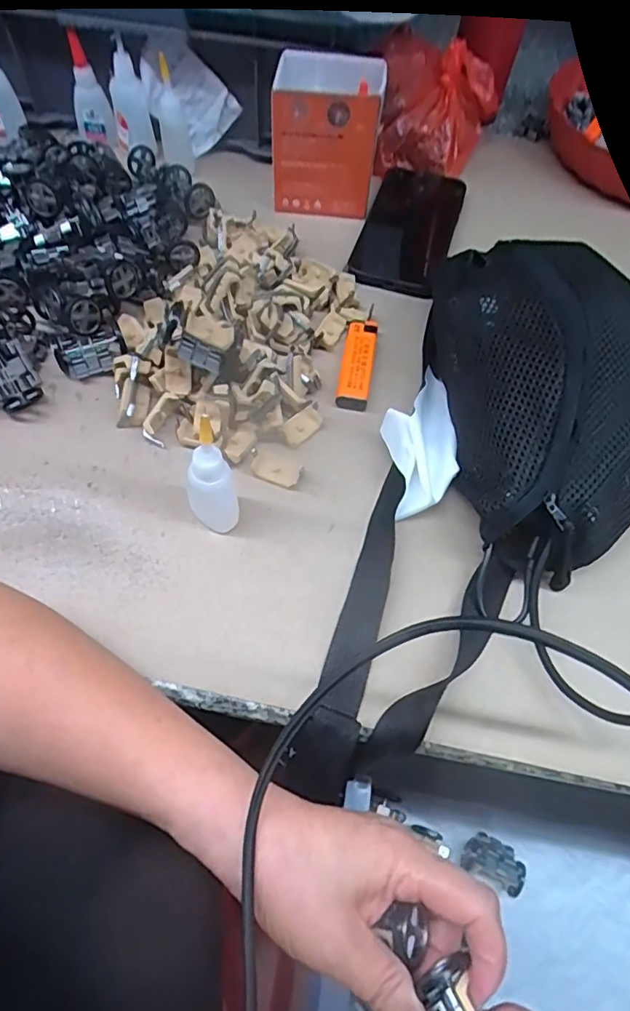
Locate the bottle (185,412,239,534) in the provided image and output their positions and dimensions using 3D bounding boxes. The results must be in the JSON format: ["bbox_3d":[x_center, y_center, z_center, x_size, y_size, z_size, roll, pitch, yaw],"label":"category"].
[{"bbox_3d":[-0.058,-0.011,0.309,0.024,0.084,0.021,39,66,16],"label":"bottle"}]

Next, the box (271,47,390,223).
[{"bbox_3d":[0.009,-0.326,0.481,0.091,0.091,0.072,7,61,0],"label":"box"}]

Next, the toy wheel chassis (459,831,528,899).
[{"bbox_3d":[0.158,0.311,0.472,0.056,0.025,0.038,30,63,13],"label":"toy wheel chassis"}]

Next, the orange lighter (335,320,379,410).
[{"bbox_3d":[0.032,-0.108,0.412,0.023,0.013,0.085,10,61,1],"label":"orange lighter"}]

